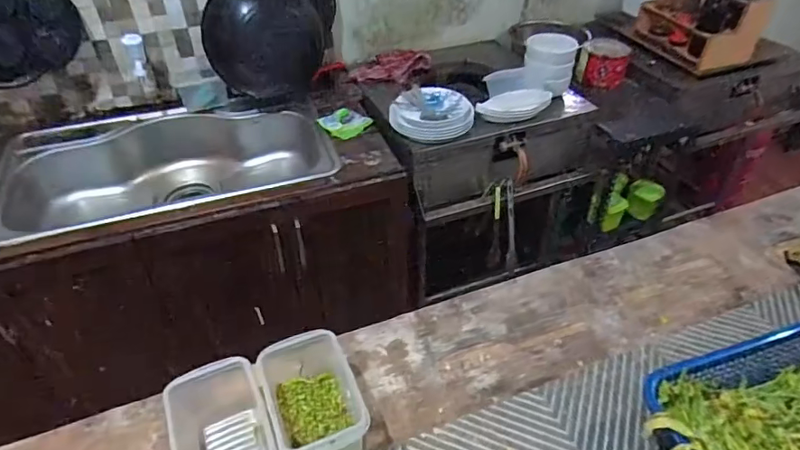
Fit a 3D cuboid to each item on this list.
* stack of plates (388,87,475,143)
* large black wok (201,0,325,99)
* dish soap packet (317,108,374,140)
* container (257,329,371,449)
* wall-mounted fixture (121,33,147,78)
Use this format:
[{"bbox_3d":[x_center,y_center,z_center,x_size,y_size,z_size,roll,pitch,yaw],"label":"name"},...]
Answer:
[{"bbox_3d":[0.082,-0.303,1.377,0.191,0.065,0.178,-28,46,-28],"label":"stack of plates"},{"bbox_3d":[-0.398,-0.553,1.498,0.335,0.334,0.100,-8,22,-7],"label":"large black wok"},{"bbox_3d":[-0.156,-0.288,1.435,0.119,0.039,0.102,23,46,27],"label":"dish soap packet"},{"bbox_3d":[-0.108,0.229,0.640,0.104,0.098,0.170,-17,42,-17],"label":"container"},{"bbox_3d":[-0.703,-0.454,1.355,0.045,0.101,0.042,-20,44,-21],"label":"wall-mounted fixture"}]

